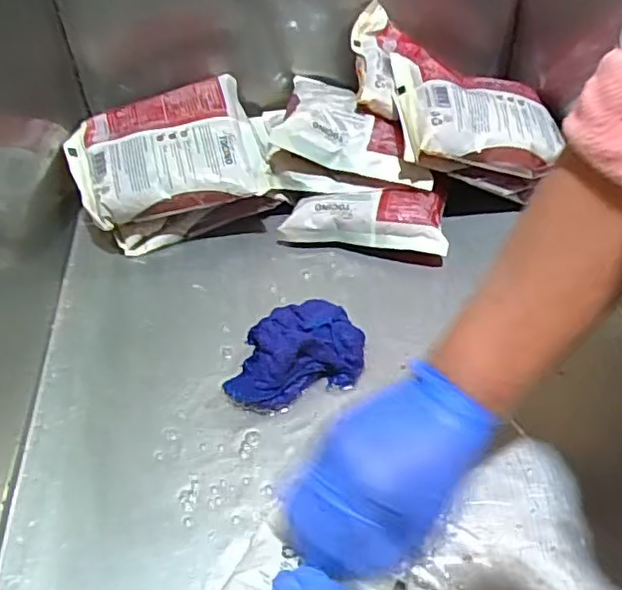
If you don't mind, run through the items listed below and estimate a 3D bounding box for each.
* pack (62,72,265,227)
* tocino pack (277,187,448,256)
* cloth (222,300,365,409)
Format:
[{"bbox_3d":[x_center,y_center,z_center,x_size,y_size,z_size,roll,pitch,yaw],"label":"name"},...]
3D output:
[{"bbox_3d":[-0.131,-0.131,0.570,0.162,0.027,0.135,-16,63,-9],"label":"pack"},{"bbox_3d":[0.045,-0.061,0.559,0.139,0.042,0.052,2,45,6],"label":"tocino pack"},{"bbox_3d":[-0.014,0.039,0.458,0.104,0.045,0.060,-15,45,-11],"label":"cloth"}]

